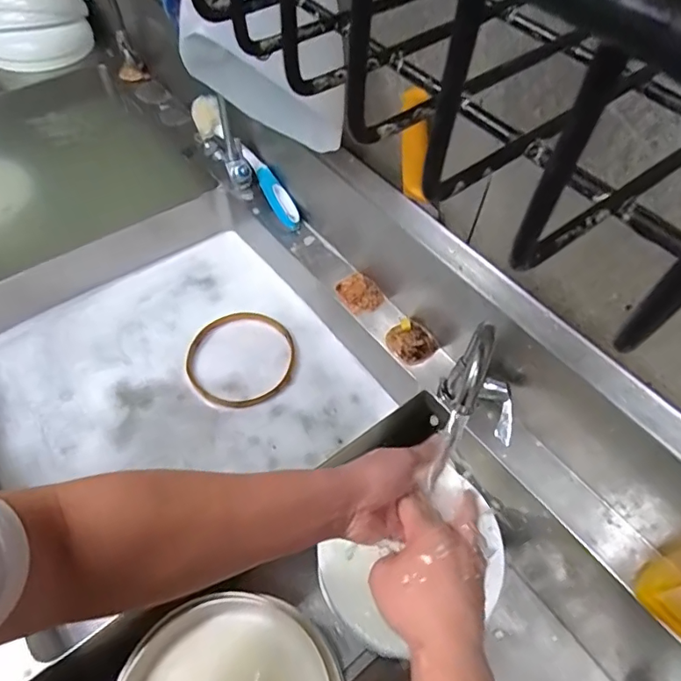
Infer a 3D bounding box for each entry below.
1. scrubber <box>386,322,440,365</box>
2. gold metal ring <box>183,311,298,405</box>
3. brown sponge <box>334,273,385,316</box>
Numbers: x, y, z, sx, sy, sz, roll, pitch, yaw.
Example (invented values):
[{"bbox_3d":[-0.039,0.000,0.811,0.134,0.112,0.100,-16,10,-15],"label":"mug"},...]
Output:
[{"bbox_3d":[0.100,0.003,0.700,0.058,0.017,0.064,-34,62,-24],"label":"scrubber"},{"bbox_3d":[-0.156,0.025,0.789,0.165,0.024,0.174,1,54,-2],"label":"gold metal ring"},{"bbox_3d":[0.029,-0.070,0.751,0.056,0.014,0.069,-22,58,-18],"label":"brown sponge"}]

